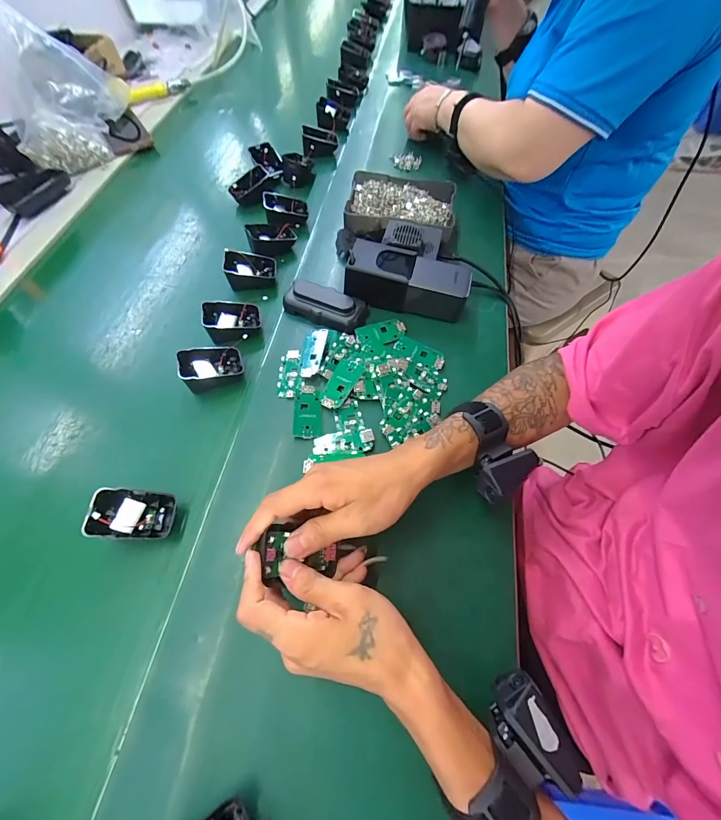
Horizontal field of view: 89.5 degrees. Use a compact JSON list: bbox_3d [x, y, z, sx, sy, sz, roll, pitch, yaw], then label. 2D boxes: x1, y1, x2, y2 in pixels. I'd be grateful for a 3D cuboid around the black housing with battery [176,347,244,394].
[{"bbox_3d":[-0.173,-0.051,0.426,0.068,0.038,0.047,-25,64,-14],"label":"black housing with battery"}]

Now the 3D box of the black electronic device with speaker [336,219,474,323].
[{"bbox_3d":[0.066,-0.197,0.488,0.161,0.055,0.137,11,61,5],"label":"black electronic device with speaker"}]

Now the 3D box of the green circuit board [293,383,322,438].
[{"bbox_3d":[-0.059,0.001,0.406,0.030,0.004,0.064,-4,61,-3],"label":"green circuit board"}]

